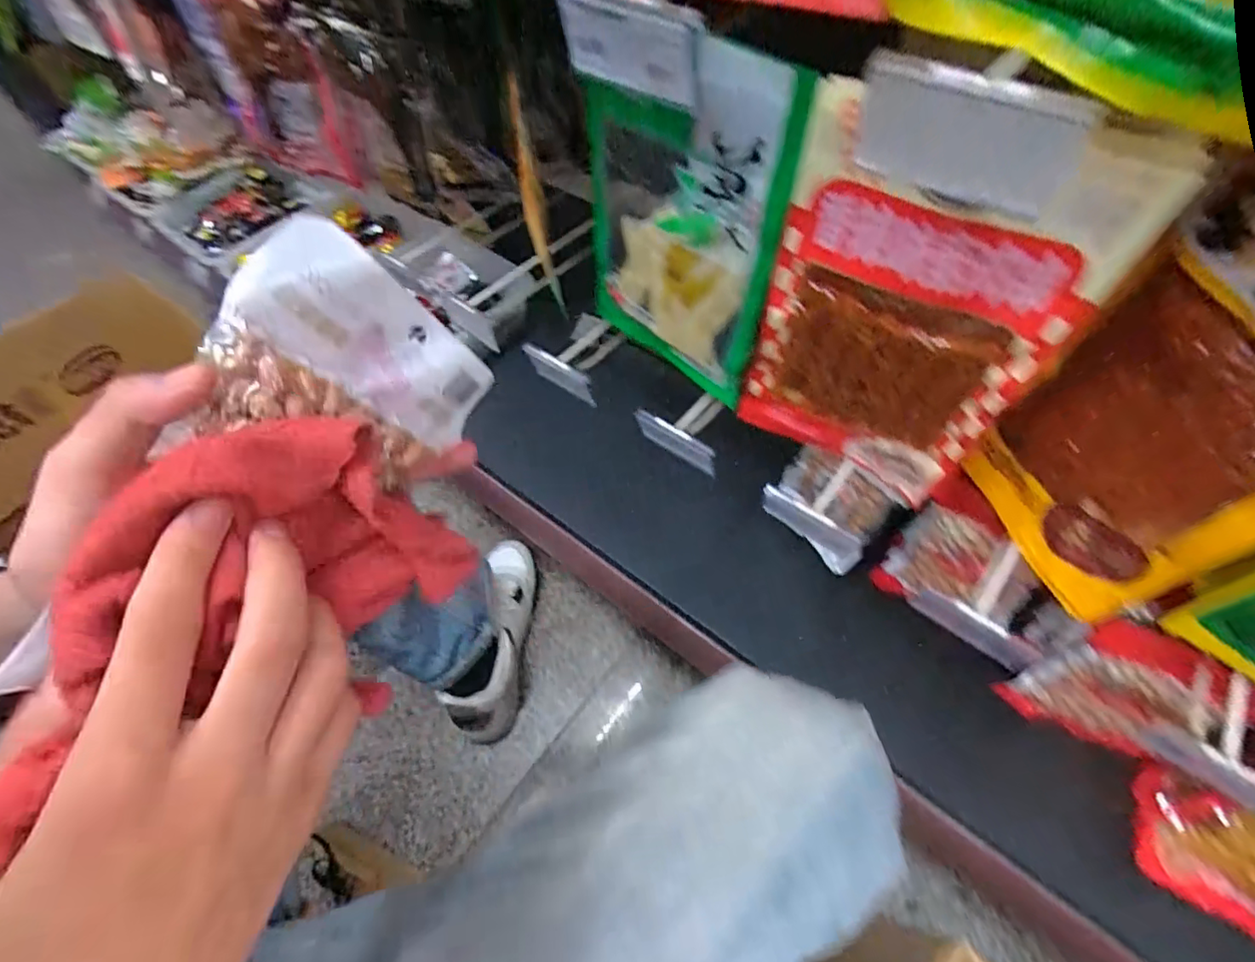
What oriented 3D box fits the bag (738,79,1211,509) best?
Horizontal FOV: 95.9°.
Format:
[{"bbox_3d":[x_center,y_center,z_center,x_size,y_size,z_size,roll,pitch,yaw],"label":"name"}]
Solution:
[{"bbox_3d":[0.166,-0.088,0.361,0.163,0.265,0.025,25,62,16],"label":"bag"}]

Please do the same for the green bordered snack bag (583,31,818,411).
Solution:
[{"bbox_3d":[0.033,-0.178,0.419,0.176,0.264,0.027,39,67,23],"label":"green bordered snack bag"}]

